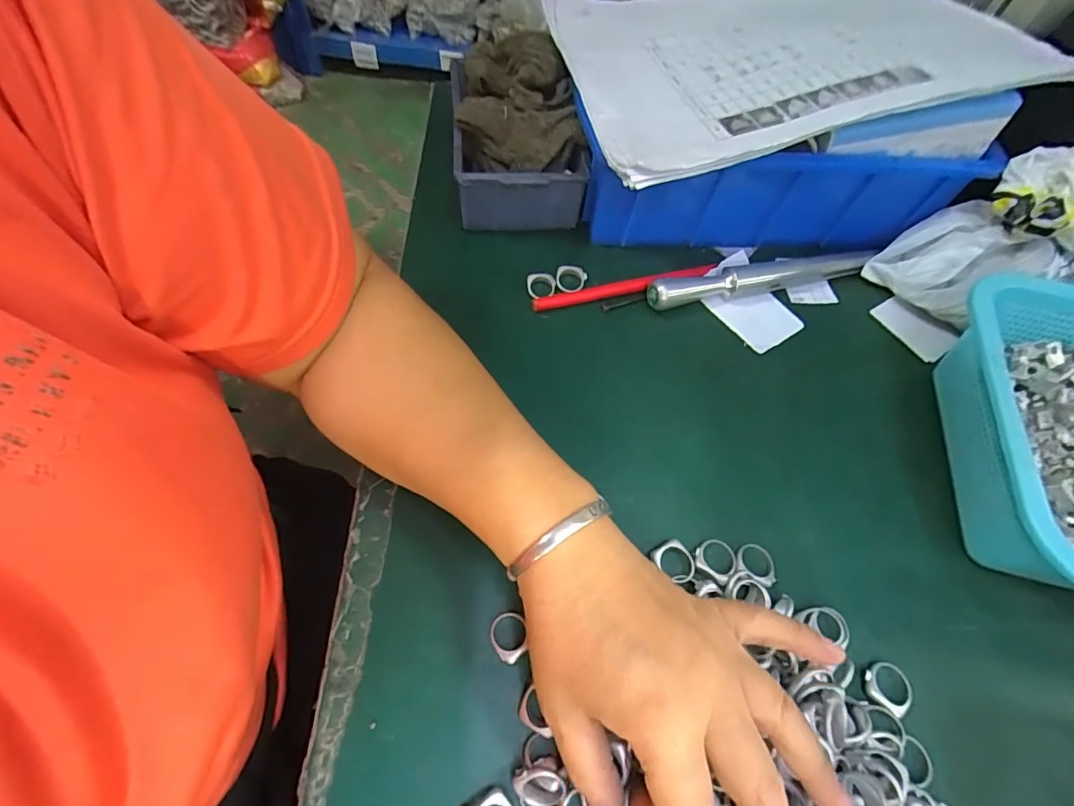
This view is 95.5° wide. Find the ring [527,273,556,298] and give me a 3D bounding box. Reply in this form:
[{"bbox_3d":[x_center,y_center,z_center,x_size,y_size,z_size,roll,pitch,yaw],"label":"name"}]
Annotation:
[{"bbox_3d":[0.004,-0.082,0.348,0.021,0.007,0.022,2,60,-4],"label":"ring"}]

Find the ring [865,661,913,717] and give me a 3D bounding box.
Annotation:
[{"bbox_3d":[0.179,0.143,0.248,0.023,0.004,0.023,2,60,-4],"label":"ring"}]

